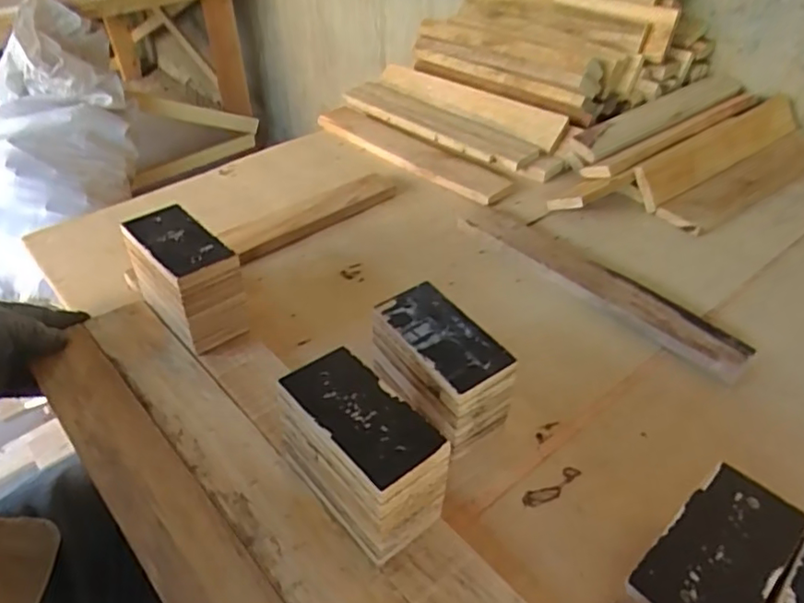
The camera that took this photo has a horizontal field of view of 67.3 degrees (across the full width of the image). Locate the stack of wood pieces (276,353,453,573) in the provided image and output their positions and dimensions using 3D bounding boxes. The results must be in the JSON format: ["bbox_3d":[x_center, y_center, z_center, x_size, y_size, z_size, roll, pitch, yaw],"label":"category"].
[{"bbox_3d":[-0.030,0.108,0.430,0.060,0.094,0.116,-30,51,-30],"label":"stack of wood pieces"}]

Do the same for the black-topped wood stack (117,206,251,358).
[{"bbox_3d":[-0.207,-0.023,0.581,0.060,0.099,0.119,-30,51,-31],"label":"black-topped wood stack"}]

